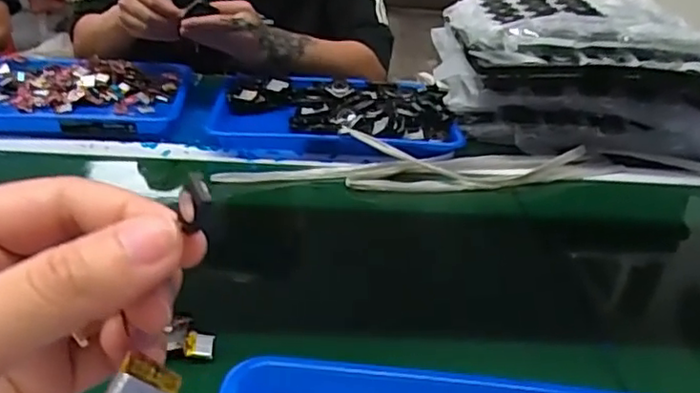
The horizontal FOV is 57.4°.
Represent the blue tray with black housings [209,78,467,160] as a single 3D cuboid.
[{"bbox_3d":[-0.017,-0.118,0.865,0.328,0.035,0.212,6,29,3],"label":"blue tray with black housings"}]

